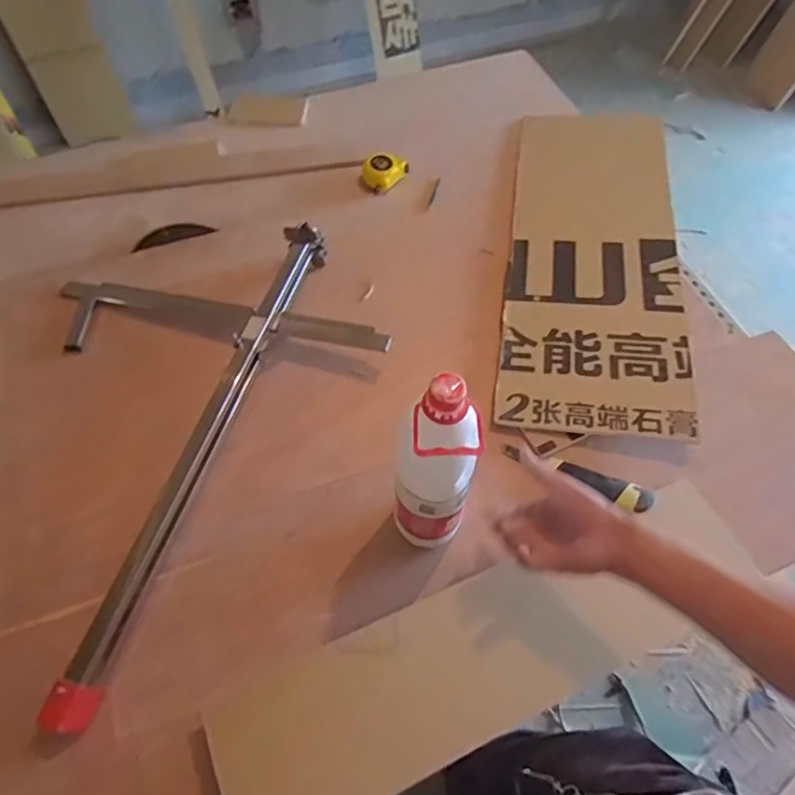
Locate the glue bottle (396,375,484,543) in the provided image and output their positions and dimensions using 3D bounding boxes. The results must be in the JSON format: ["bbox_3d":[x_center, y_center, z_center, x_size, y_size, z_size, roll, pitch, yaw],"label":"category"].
[{"bbox_3d":[0.042,0.090,0.605,0.068,0.308,0.066,35,64,18],"label":"glue bottle"}]

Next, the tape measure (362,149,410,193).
[{"bbox_3d":[-0.023,-0.432,1.081,0.090,0.049,0.066,-3,59,-3],"label":"tape measure"}]

